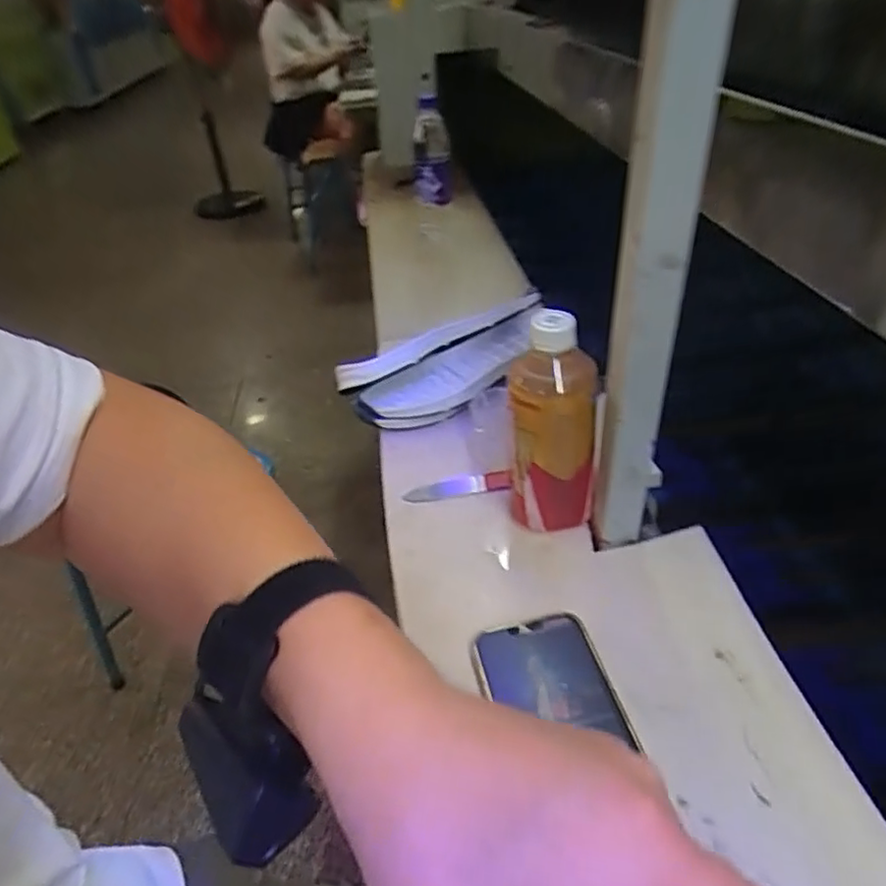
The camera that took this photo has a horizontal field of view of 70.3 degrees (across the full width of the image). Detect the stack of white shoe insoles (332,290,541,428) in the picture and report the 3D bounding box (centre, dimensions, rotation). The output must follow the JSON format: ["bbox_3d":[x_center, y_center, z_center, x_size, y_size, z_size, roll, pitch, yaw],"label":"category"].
[{"bbox_3d":[0.018,-0.077,0.683,0.246,0.070,0.092,-18,40,-17],"label":"stack of white shoe insoles"}]

